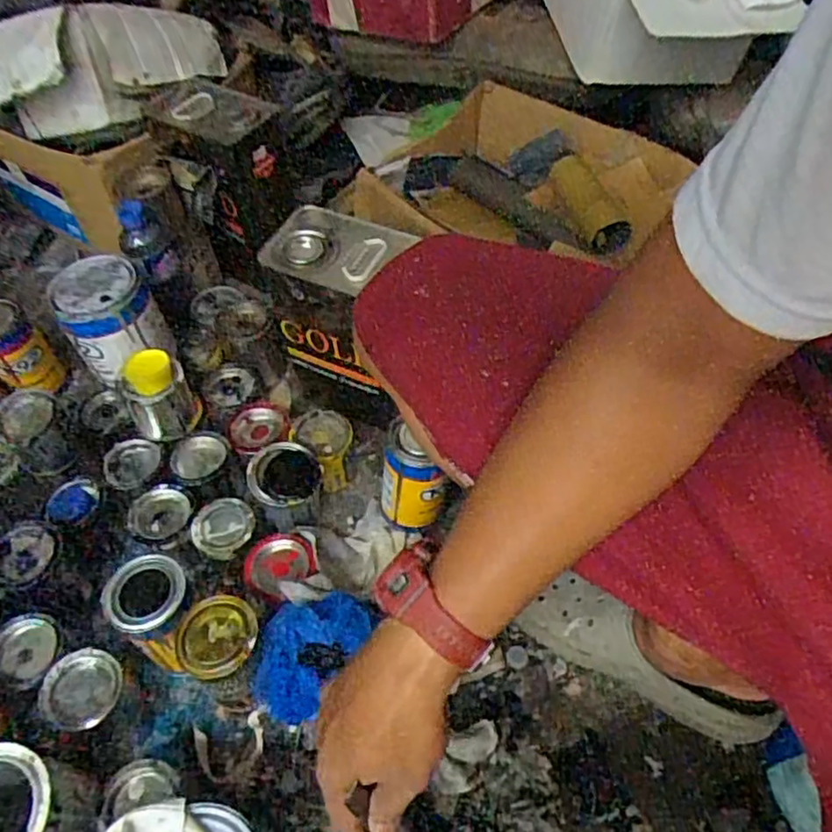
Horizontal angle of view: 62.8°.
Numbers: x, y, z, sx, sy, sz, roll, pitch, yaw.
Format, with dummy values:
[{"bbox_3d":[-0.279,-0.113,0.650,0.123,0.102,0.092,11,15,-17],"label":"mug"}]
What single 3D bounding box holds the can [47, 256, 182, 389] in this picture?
[{"bbox_3d":[-0.358,-0.114,0.812,0.102,0.121,0.134,-24,57,-14],"label":"can"}]

